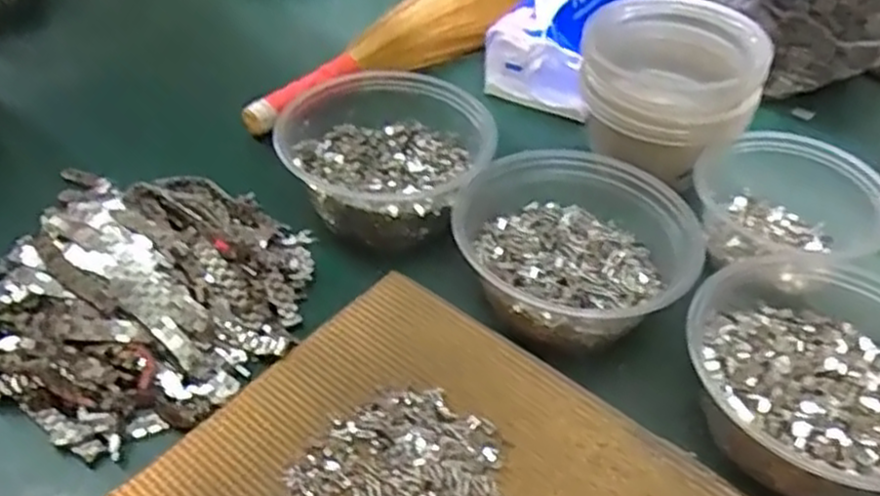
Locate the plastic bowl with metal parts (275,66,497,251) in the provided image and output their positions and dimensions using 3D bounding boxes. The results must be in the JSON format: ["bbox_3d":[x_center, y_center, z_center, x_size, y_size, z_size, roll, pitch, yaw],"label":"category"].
[{"bbox_3d":[-0.035,-0.064,0.500,0.132,0.067,0.119,-1,44,-2],"label":"plastic bowl with metal parts"}]

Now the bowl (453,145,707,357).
[{"bbox_3d":[0.076,-0.004,0.448,0.133,0.053,0.130,1,44,-1],"label":"bowl"}]

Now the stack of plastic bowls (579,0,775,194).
[{"bbox_3d":[0.153,-0.105,0.522,0.117,0.092,0.098,15,46,14],"label":"stack of plastic bowls"}]

